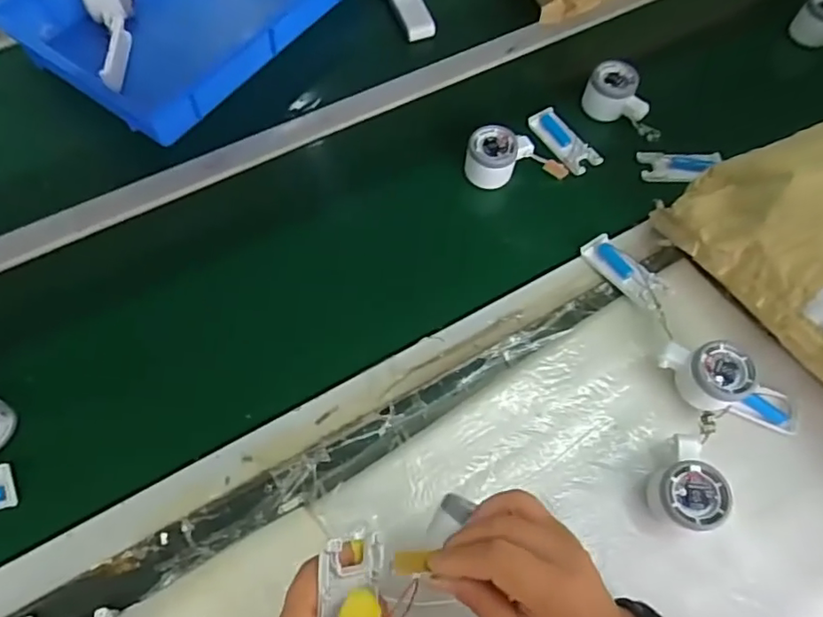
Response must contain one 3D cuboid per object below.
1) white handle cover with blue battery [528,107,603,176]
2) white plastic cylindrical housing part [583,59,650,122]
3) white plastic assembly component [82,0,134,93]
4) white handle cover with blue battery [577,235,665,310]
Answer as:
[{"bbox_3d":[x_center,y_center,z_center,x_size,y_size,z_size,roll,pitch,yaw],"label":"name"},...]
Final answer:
[{"bbox_3d":[0.194,-0.217,0.713,0.041,0.014,0.107,-30,70,-16],"label":"white handle cover with blue battery"},{"bbox_3d":[0.268,-0.276,0.723,0.082,0.052,0.054,26,66,9],"label":"white plastic cylindrical housing part"},{"bbox_3d":[-0.400,-0.361,0.733,0.056,0.045,0.180,-9,78,-7],"label":"white plastic assembly component"},{"bbox_3d":[0.238,-0.042,0.626,0.042,0.022,0.102,-35,71,-17],"label":"white handle cover with blue battery"}]

